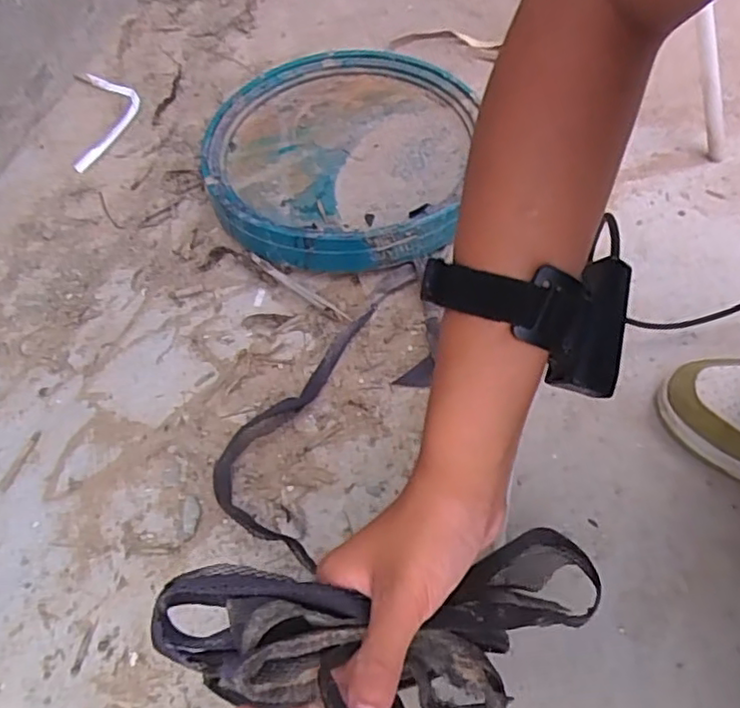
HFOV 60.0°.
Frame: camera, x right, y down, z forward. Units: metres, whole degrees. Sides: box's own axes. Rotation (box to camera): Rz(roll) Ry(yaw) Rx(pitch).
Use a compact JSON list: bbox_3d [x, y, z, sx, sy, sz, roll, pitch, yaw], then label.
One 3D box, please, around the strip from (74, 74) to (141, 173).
[{"bbox_3d":[-0.298,-0.270,0.735,0.062,0.008,0.154,-6,59,-3],"label":"strip"}]

